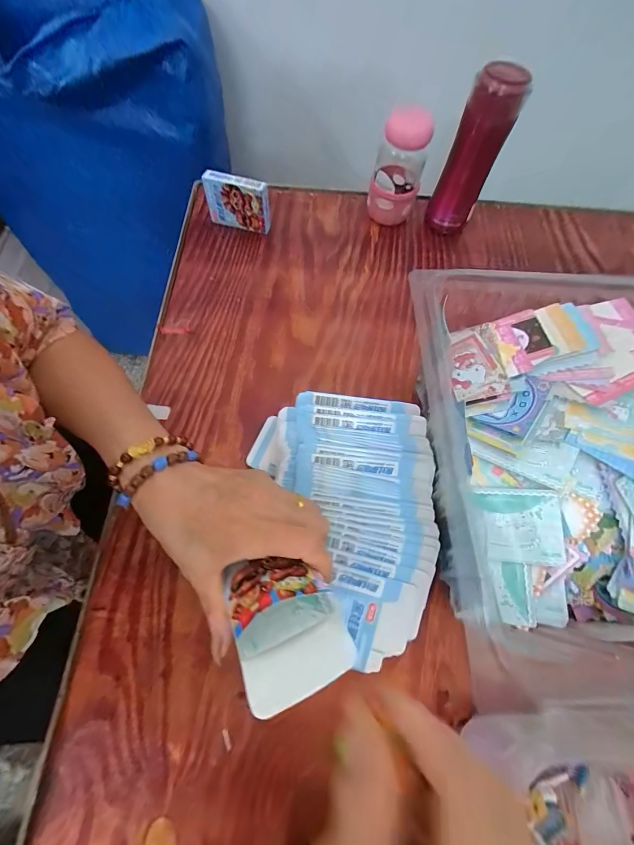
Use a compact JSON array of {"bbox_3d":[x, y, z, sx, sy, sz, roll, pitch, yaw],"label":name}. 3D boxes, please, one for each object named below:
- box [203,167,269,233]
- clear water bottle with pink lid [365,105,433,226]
[{"bbox_3d":[-0.120,-0.329,0.497,0.097,0.071,0.019,13,65,3],"label":"box"},{"bbox_3d":[0.123,-0.384,0.494,0.074,0.142,0.071,14,65,4],"label":"clear water bottle with pink lid"}]

